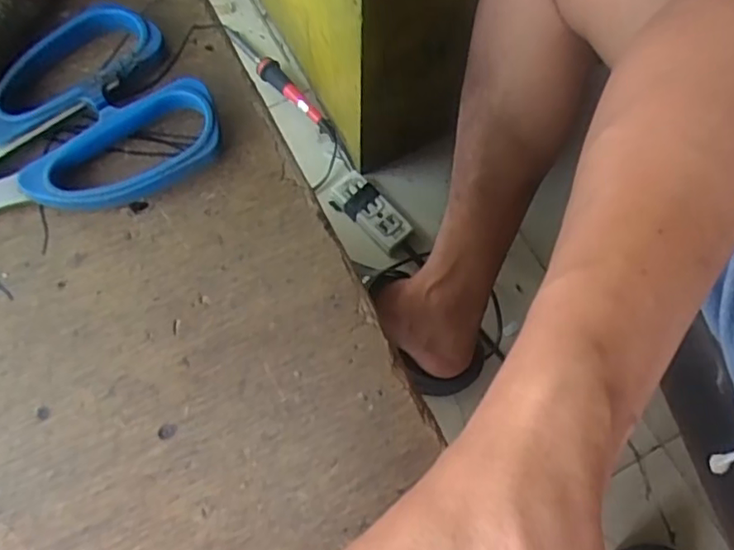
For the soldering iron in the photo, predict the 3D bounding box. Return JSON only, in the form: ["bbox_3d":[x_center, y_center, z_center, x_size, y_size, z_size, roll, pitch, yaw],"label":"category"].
[{"bbox_3d":[-0.117,-0.264,0.823,0.032,0.031,0.232,-36,75,-13],"label":"soldering iron"}]

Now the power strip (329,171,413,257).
[{"bbox_3d":[0.005,-0.079,0.763,0.114,0.029,0.048,43,74,13],"label":"power strip"}]

